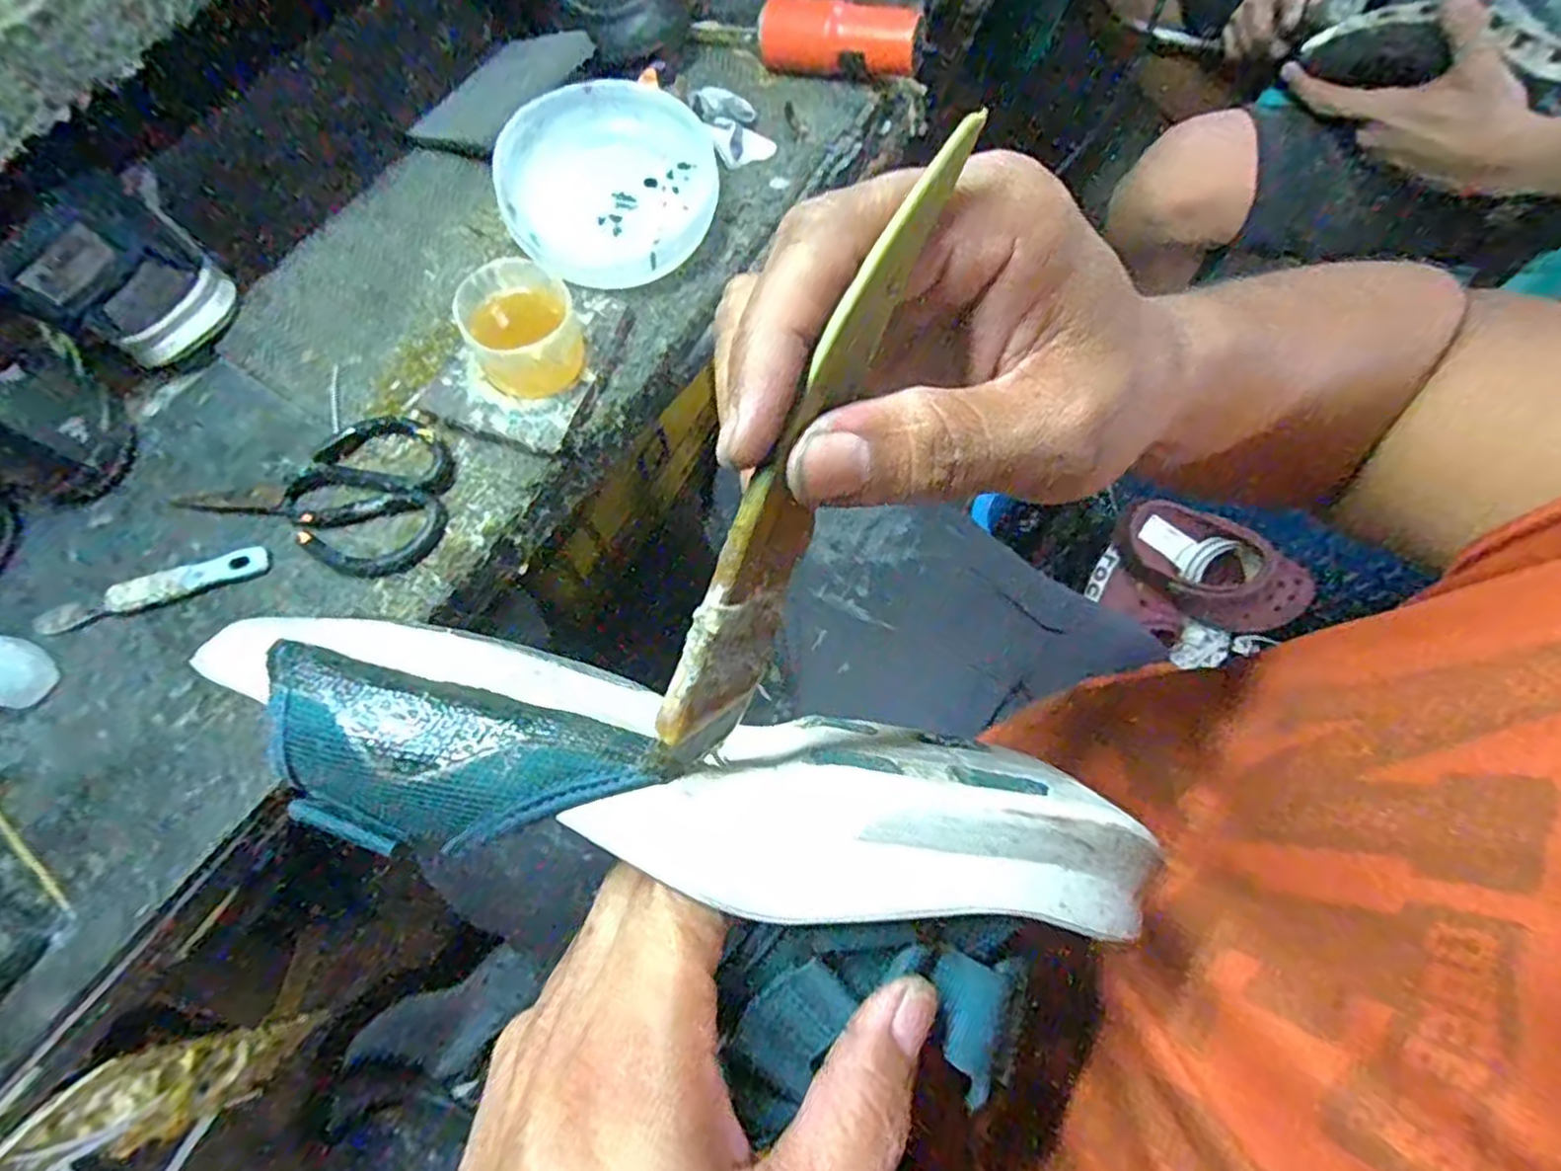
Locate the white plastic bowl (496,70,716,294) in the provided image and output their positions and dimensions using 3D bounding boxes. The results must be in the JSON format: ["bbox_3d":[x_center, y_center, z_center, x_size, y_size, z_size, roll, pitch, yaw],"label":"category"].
[{"bbox_3d":[-0.119,-0.278,0.500,0.141,0.043,0.145,0,71,0],"label":"white plastic bowl"}]

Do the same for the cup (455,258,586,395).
[{"bbox_3d":[-0.159,-0.156,0.453,0.065,0.054,0.074,-23,73,-8],"label":"cup"}]

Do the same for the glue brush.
[{"bbox_3d":[0.006,-0.025,0.151,0.015,0.020,0.134,26,105,8],"label":"glue brush"}]

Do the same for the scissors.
[{"bbox_3d":[-0.285,-0.066,0.454,0.163,0.013,0.099,15,72,5],"label":"scissors"}]

